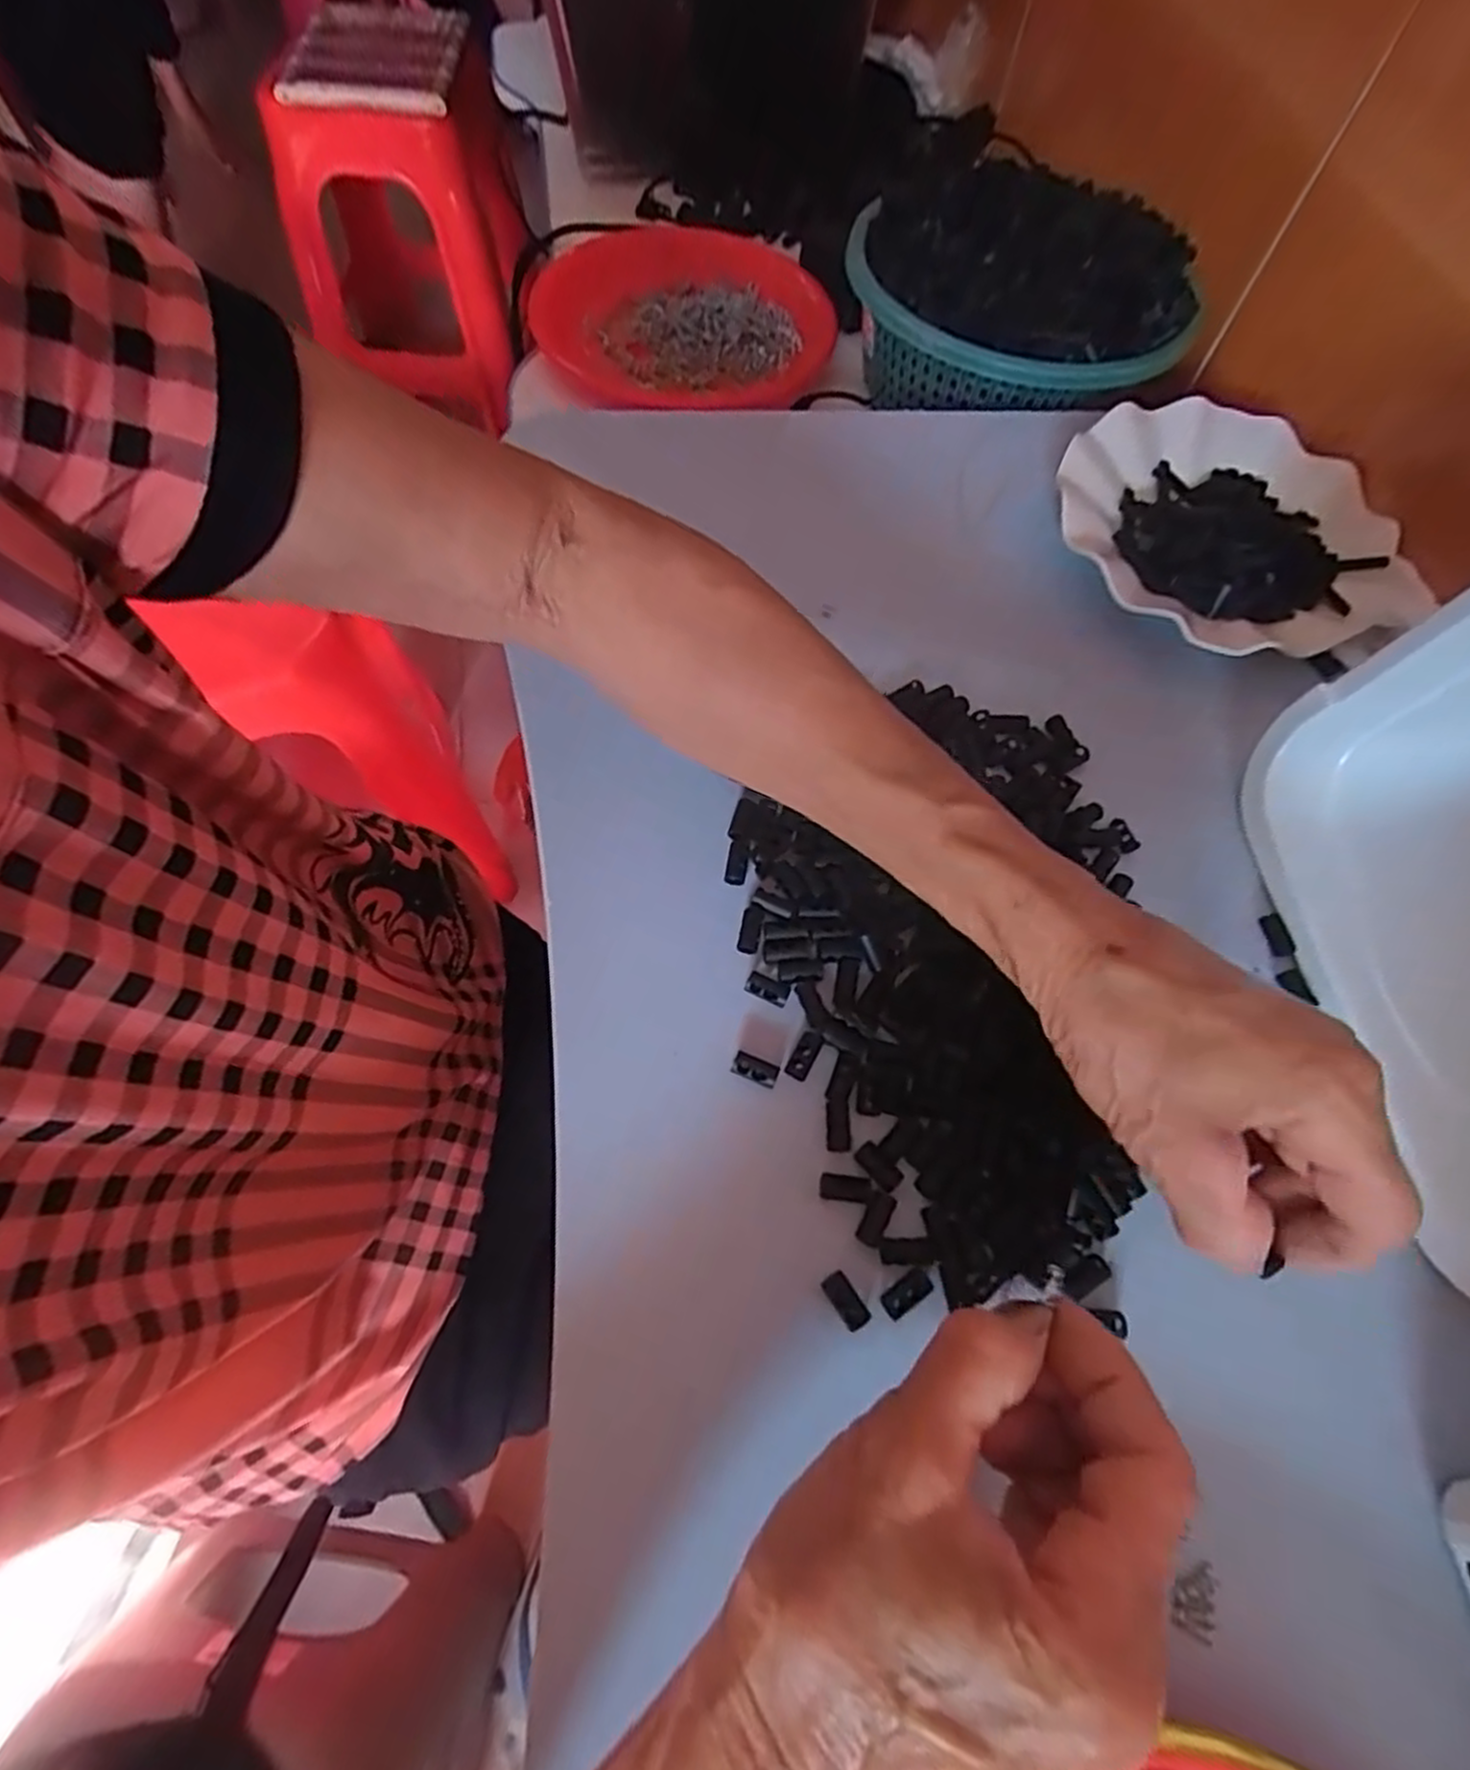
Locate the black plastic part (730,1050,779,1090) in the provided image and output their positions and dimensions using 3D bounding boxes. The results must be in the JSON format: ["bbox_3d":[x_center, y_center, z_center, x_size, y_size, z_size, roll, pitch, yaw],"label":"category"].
[{"bbox_3d":[0.008,0.072,0.294,0.018,0.005,0.009,22,65,7],"label":"black plastic part"}]

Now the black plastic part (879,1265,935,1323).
[{"bbox_3d":[0.060,0.143,0.264,0.018,0.004,0.009,-33,71,-18],"label":"black plastic part"}]

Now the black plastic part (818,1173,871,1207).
[{"bbox_3d":[0.040,0.111,0.277,0.018,0.004,0.009,10,64,1],"label":"black plastic part"}]

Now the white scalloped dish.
[{"bbox_3d":[0.267,-0.199,0.419,0.162,0.024,0.175,1,64,-3],"label":"white scalloped dish"}]

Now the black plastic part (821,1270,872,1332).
[{"bbox_3d":[0.038,0.144,0.262,0.009,0.005,0.018,-31,70,-17],"label":"black plastic part"}]

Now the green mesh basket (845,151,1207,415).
[{"bbox_3d":[0.185,-0.398,0.514,0.204,0.088,0.224,-8,65,-7],"label":"green mesh basket"}]

